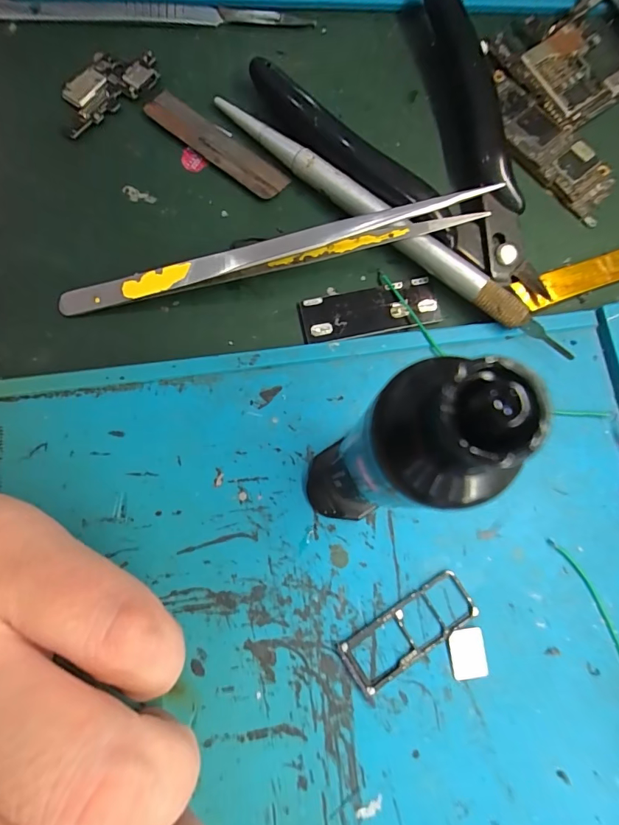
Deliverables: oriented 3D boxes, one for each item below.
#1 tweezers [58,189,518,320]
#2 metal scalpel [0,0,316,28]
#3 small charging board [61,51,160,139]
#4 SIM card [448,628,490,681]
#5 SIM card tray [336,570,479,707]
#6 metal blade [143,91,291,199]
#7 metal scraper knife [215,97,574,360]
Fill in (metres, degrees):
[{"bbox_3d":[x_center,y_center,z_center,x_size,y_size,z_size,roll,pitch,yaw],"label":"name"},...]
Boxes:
[{"bbox_3d":[-0.013,-0.047,0.126,0.130,0.022,0.008,-9,77,-1],"label":"tweezers"},{"bbox_3d":[-0.067,-0.148,0.156,0.130,0.006,0.008,2,78,0],"label":"metal scalpel"},{"bbox_3d":[-0.073,-0.117,0.150,0.037,0.004,0.023,-33,81,-7],"label":"small charging board"},{"bbox_3d":[0.043,0.066,0.115,0.010,0.004,0.013,-5,83,-3],"label":"SIM card"},{"bbox_3d":[0.028,0.060,0.115,0.039,0.004,0.016,-31,78,-6],"label":"SIM card tray"},{"bbox_3d":[-0.032,-0.094,0.147,0.057,0.004,0.013,36,80,8],"label":"metal blade"},{"bbox_3d":[0.023,-0.061,0.136,0.138,0.011,0.011,42,81,9],"label":"metal scraper knife"}]

